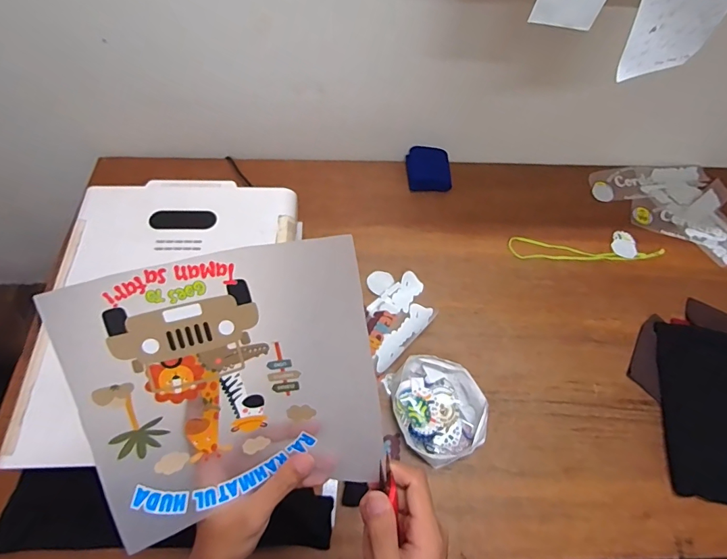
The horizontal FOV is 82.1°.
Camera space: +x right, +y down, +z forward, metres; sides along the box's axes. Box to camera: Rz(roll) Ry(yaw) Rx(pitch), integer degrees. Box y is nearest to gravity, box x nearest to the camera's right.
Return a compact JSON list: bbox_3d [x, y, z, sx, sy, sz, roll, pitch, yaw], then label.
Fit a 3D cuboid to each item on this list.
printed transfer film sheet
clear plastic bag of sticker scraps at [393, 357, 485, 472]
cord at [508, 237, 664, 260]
[{"bbox_3d":[-0.092,0.082,0.312,0.207,0.019,0.196,-12,105,-12],"label":"printed transfer film sheet"},{"bbox_3d":[0.142,0.244,0.807,0.165,0.043,0.191,-23,65,-14],"label":"clear plastic bag of sticker scraps"},{"bbox_3d":[0.540,-0.069,1.008,0.376,0.010,0.055,3,62,-1],"label":"cord"}]

